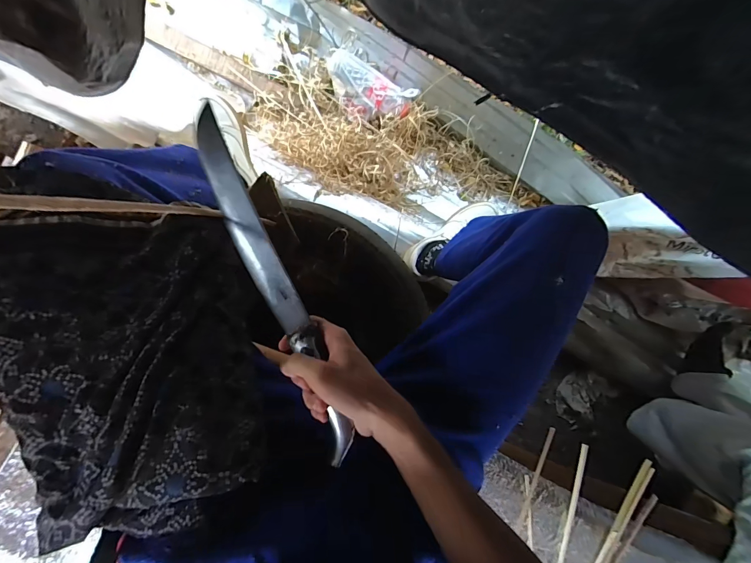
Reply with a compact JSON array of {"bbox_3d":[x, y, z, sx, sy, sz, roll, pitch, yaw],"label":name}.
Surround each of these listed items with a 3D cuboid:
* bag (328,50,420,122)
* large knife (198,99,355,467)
[{"bbox_3d":[-0.025,-0.493,0.946,0.238,0.051,0.138,26,95,-6],"label":"bag"},{"bbox_3d":[-0.111,-0.013,0.365,0.039,0.019,0.389,-27,79,0],"label":"large knife"}]

